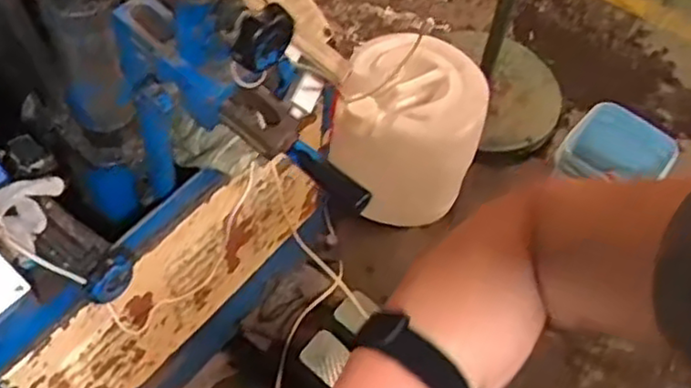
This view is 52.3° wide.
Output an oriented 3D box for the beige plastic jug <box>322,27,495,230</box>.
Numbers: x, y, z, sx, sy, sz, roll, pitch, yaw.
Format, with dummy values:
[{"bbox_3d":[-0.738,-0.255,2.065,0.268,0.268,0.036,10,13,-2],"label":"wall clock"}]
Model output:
[{"bbox_3d":[0.137,-0.139,1.534,0.290,0.318,0.305,2,56,-3],"label":"beige plastic jug"}]

